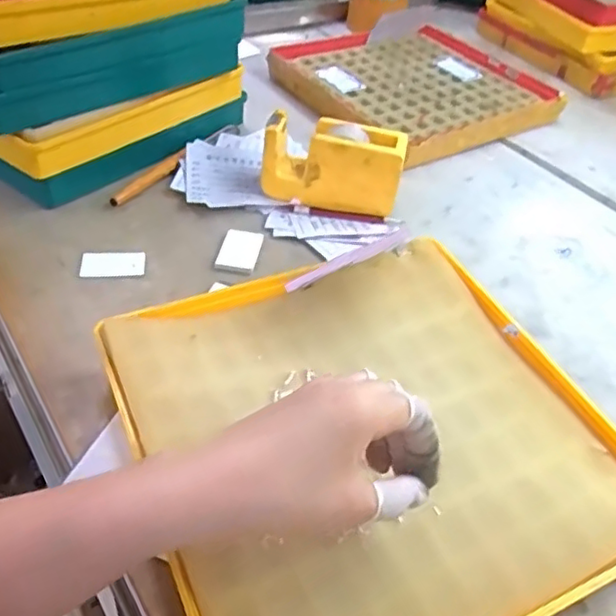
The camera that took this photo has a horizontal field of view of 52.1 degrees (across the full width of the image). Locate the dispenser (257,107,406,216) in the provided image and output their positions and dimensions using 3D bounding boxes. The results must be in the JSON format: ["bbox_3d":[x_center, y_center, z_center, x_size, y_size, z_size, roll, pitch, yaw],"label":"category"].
[{"bbox_3d":[0.023,-0.135,0.605,0.131,0.074,0.052,10,42,4],"label":"dispenser"}]

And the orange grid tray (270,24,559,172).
[{"bbox_3d":[0.140,-0.291,0.824,0.291,0.035,0.280,-20,49,-26],"label":"orange grid tray"}]

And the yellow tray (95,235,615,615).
[{"bbox_3d":[0.038,0.073,0.388,0.269,0.033,0.262,-14,46,-21],"label":"yellow tray"}]

